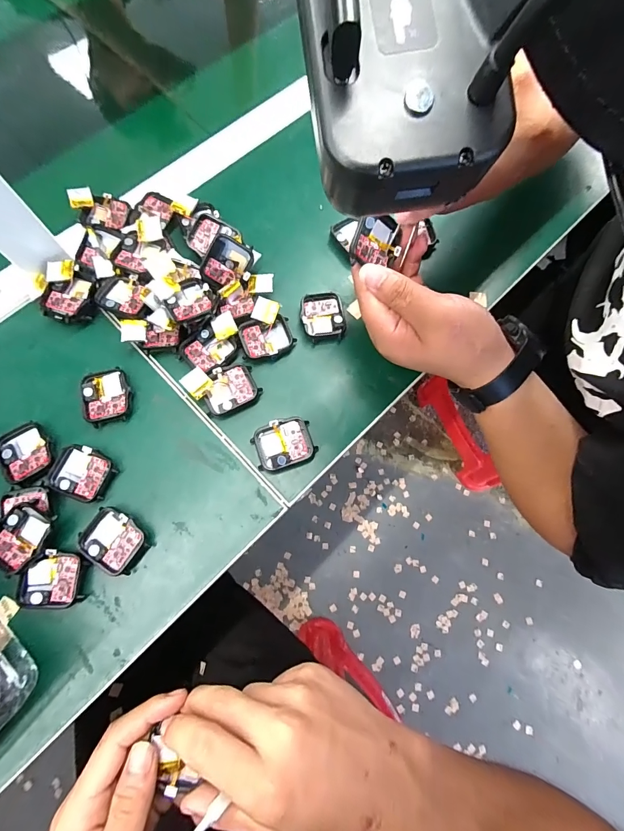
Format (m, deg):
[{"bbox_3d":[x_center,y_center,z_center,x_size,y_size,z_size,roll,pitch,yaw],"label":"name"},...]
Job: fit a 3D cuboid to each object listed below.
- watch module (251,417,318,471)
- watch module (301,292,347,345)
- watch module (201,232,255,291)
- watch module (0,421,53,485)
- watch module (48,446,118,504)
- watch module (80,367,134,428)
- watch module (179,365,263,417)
[{"bbox_3d":[-0.023,0.023,0.293,0.047,0.012,0.038,-18,74,-6],"label":"watch module"},{"bbox_3d":[0.010,-0.089,0.327,0.037,0.009,0.047,-7,73,-3],"label":"watch module"},{"bbox_3d":[-0.074,-0.131,0.315,0.036,0.009,0.044,24,107,-24],"label":"watch module"},{"bbox_3d":[-0.227,0.029,0.287,0.036,0.010,0.043,-32,76,-10],"label":"watch module"},{"bbox_3d":[-0.179,0.045,0.283,0.043,0.009,0.038,19,74,5],"label":"watch module"},{"bbox_3d":[-0.170,-0.016,0.301,0.038,0.008,0.044,-13,74,-5],"label":"watch module"},{"bbox_3d":[-0.074,-0.024,0.302,0.054,0.015,0.040,-22,75,-7],"label":"watch module"}]

